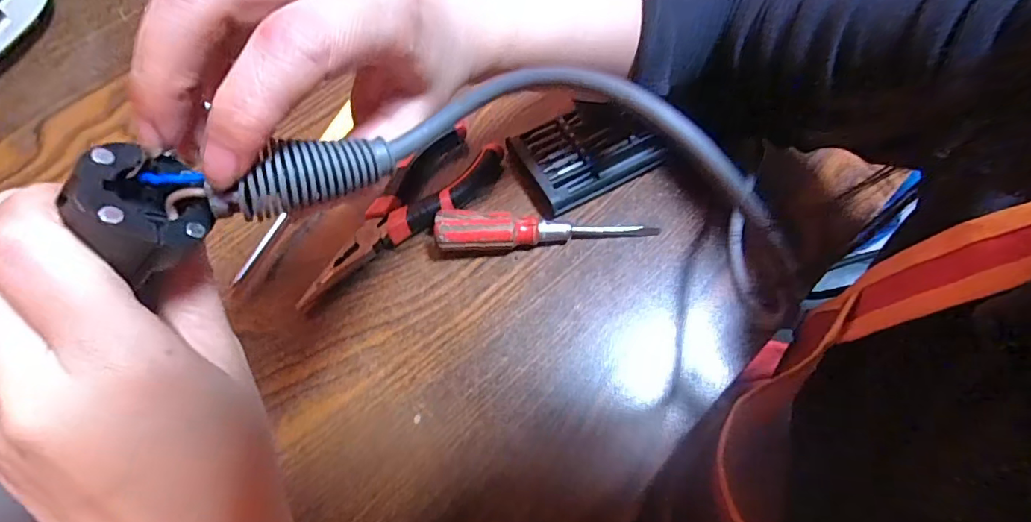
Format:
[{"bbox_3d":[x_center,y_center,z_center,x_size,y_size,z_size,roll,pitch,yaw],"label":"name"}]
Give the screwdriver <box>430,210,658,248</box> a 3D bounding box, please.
[{"bbox_3d":[0.020,-0.017,0.330,0.138,0.020,0.023,0,66,1],"label":"screwdriver"}]

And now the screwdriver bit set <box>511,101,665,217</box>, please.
[{"bbox_3d":[0.047,-0.075,0.353,0.091,0.023,0.062,-27,68,-11],"label":"screwdriver bit set"}]

